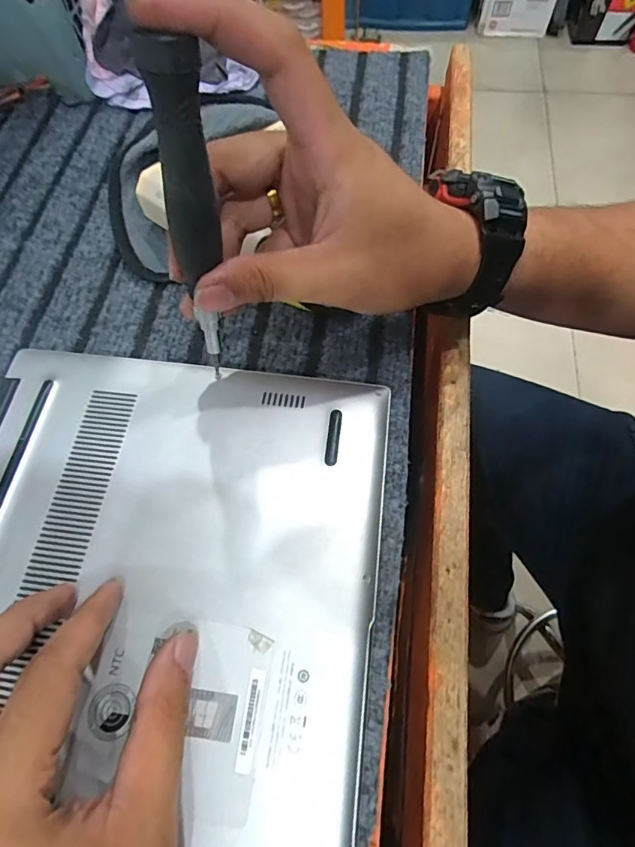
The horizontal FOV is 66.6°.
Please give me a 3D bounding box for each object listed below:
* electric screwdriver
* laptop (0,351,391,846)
[{"bbox_3d":[-0.049,-0.079,0.196,0.017,0.123,0.013,9,47,5],"label":"electric screwdriver"},{"bbox_3d":[-0.083,0.107,0.201,0.204,0.012,0.304,6,66,4],"label":"laptop"}]

